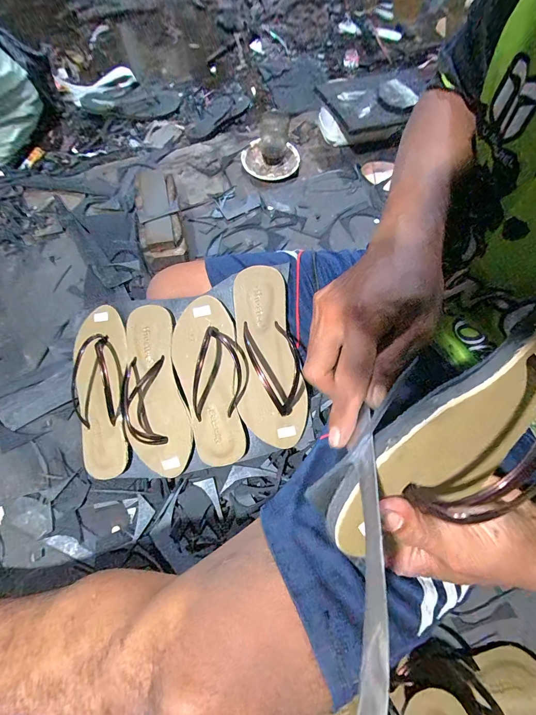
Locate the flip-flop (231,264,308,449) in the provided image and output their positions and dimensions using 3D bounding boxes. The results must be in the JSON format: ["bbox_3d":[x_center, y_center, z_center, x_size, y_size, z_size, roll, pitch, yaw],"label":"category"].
[{"bbox_3d":[-0.001,-0.001,0.449,0.087,0.035,0.250,-8,90,-6],"label":"flip-flop"}]

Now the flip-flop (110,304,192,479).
[{"bbox_3d":[-0.176,0.050,0.470,0.103,0.032,0.242,-8,88,-6],"label":"flip-flop"}]

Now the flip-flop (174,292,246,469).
[{"bbox_3d":[-0.080,0.036,0.457,0.094,0.033,0.235,-8,92,-6],"label":"flip-flop"}]

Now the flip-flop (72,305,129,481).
[{"bbox_3d":[-0.249,0.052,0.477,0.080,0.032,0.248,-1,90,-3],"label":"flip-flop"}]

